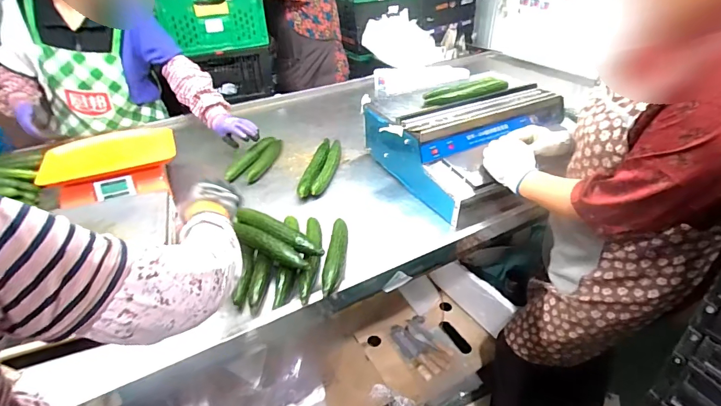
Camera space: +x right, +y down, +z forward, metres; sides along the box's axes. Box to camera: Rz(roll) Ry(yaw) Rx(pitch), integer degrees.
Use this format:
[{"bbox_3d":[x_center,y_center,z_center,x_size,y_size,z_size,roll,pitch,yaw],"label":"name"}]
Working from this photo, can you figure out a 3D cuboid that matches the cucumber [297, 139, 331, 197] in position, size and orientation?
[{"bbox_3d":[-0.130,-0.103,1.185,0.045,0.041,0.300,5,34,9],"label":"cucumber"}]

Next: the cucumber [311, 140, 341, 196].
[{"bbox_3d":[-0.090,-0.105,1.192,0.034,0.035,0.291,5,34,9],"label":"cucumber"}]

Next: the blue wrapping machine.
[{"bbox_3d":[0.303,-0.198,1.144,0.485,0.201,0.439,-21,38,-28],"label":"blue wrapping machine"}]

